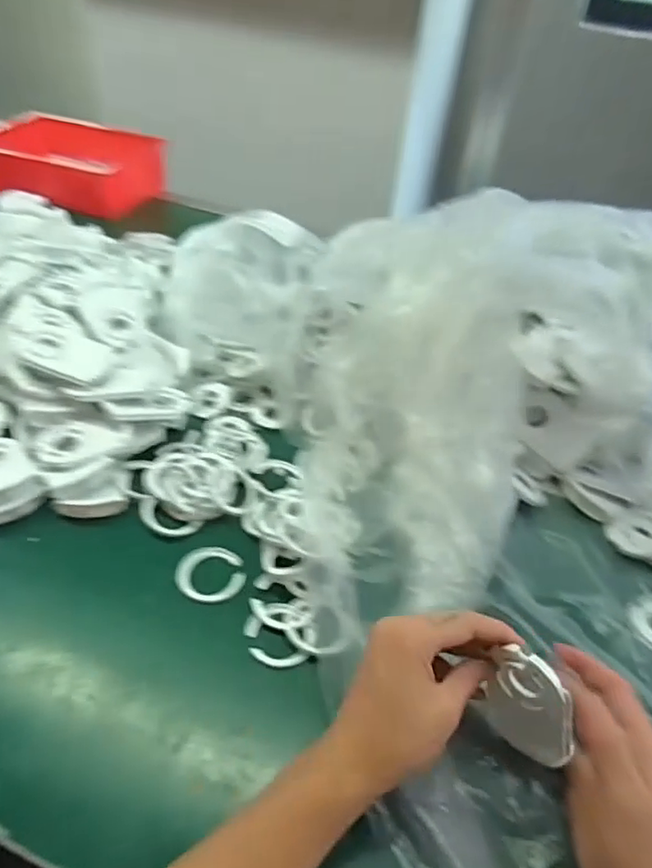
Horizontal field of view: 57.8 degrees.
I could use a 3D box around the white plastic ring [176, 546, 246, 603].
[{"bbox_3d":[-0.096,0.116,0.492,0.055,0.004,0.055,4,41,-4],"label":"white plastic ring"}]

